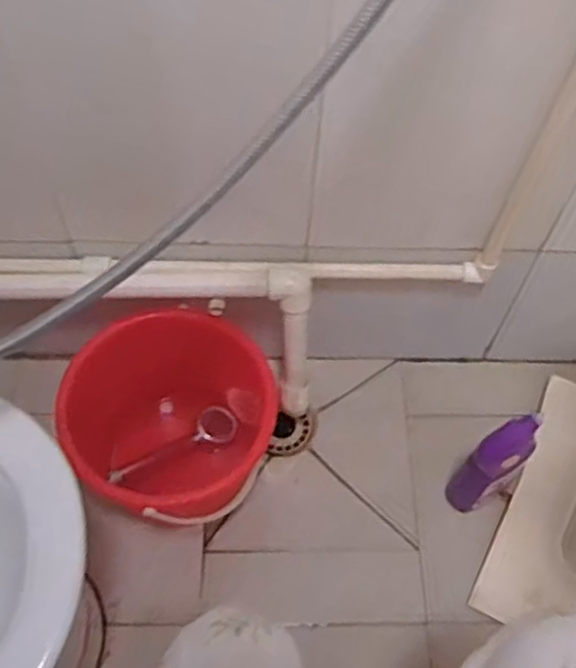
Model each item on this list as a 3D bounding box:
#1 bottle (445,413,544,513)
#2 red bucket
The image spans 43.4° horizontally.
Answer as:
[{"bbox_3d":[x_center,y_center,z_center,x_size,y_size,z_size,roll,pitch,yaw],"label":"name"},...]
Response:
[{"bbox_3d":[0.269,0.172,0.953,0.062,0.229,0.071,36,64,17],"label":"bottle"},{"bbox_3d":[-0.151,0.136,0.986,0.253,0.264,0.265,1,59,-3],"label":"red bucket"}]

